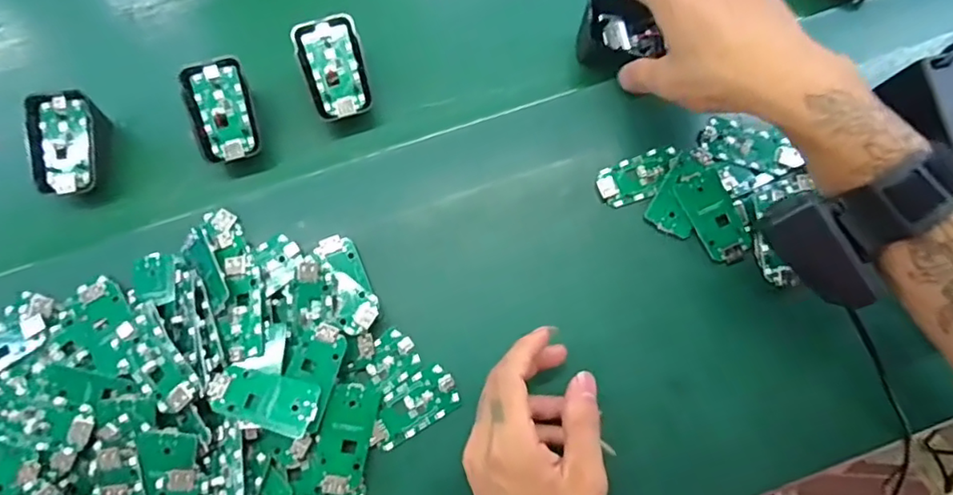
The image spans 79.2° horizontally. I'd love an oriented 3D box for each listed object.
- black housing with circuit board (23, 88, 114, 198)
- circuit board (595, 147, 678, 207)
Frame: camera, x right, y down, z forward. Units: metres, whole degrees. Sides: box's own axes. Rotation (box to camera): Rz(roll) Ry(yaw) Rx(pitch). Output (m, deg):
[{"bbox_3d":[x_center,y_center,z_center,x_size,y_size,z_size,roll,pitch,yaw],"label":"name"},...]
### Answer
[{"bbox_3d":[-0.283,-0.068,0.402,0.040,0.039,0.065,-9,73,-2],"label":"black housing with circuit board"},{"bbox_3d":[0.114,-0.050,0.402,0.061,0.004,0.031,-21,74,-6],"label":"circuit board"}]

